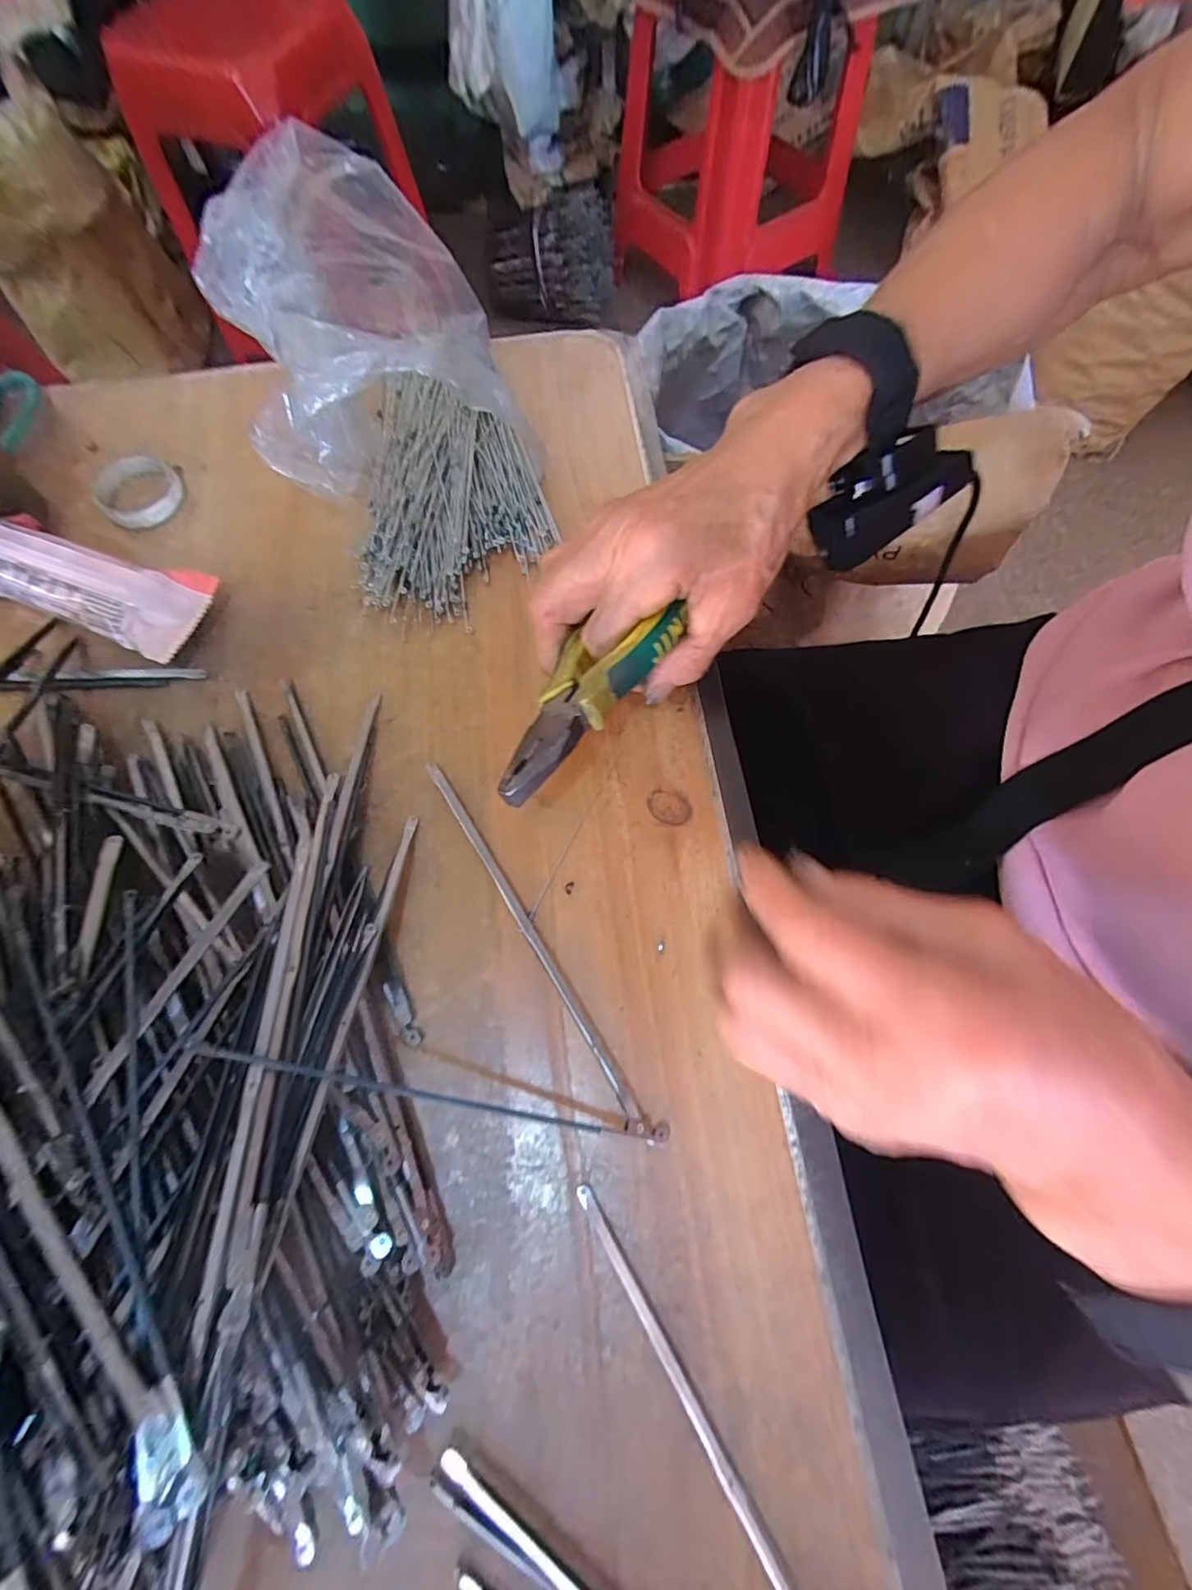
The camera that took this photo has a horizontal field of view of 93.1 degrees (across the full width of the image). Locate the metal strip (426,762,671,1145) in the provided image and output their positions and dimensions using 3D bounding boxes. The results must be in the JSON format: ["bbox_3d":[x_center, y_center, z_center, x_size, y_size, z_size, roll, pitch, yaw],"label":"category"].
[{"bbox_3d":[-0.028,0.060,0.241,0.011,0.008,0.184,-32,72,-10],"label":"metal strip"}]

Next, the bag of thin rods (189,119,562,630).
[{"bbox_3d":[-0.107,-0.208,0.292,0.139,0.098,0.210,-20,71,-6],"label":"bag of thin rods"}]

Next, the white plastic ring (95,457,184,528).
[{"bbox_3d":[-0.265,-0.176,0.329,0.042,0.012,0.045,0,70,1],"label":"white plastic ring"}]

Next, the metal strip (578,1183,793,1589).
[{"bbox_3d":[0.040,0.215,0.182,0.006,0.008,0.171,-30,72,-9],"label":"metal strip"}]

